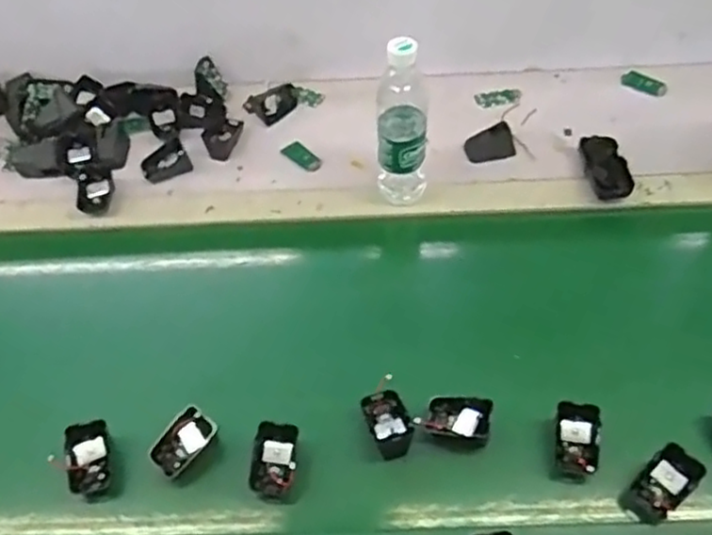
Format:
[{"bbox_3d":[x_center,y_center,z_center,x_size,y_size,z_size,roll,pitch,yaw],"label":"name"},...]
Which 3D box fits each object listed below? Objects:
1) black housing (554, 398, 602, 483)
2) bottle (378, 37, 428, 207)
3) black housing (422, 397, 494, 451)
[{"bbox_3d":[0.224,0.178,0.708,0.051,0.044,0.069,6,53,6],"label":"black housing"},{"bbox_3d":[0.057,-0.171,0.850,0.061,0.225,0.069,2,53,3],"label":"bottle"},{"bbox_3d":[0.107,0.160,0.726,0.063,0.037,0.059,8,54,8],"label":"black housing"}]

